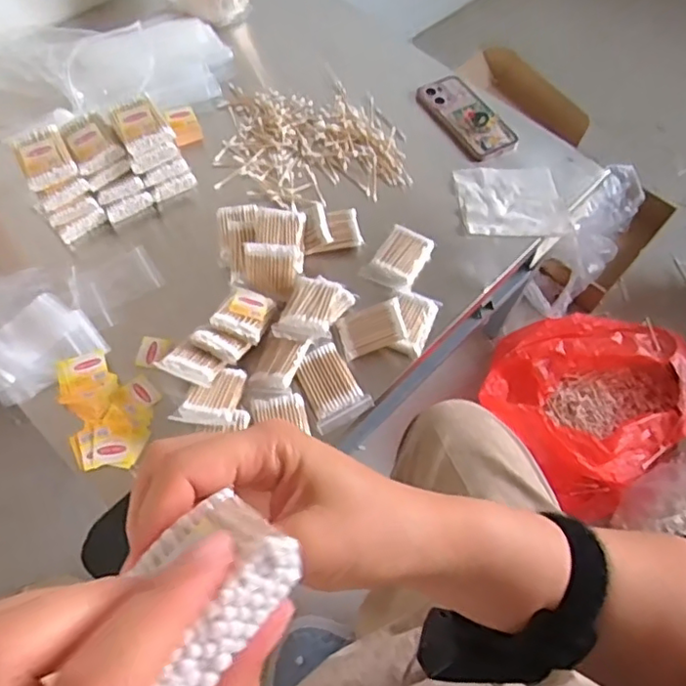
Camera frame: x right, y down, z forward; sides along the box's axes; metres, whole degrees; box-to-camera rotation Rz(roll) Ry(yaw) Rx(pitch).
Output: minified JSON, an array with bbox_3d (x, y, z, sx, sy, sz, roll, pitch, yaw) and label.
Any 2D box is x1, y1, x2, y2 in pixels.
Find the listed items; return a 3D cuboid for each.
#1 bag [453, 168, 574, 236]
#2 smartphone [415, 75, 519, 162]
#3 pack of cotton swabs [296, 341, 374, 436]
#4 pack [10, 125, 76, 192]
[{"bbox_3d":[0.232,-0.192,0.827,0.142,0.010,0.123,-5,61,-6],"label":"bag"},{"bbox_3d":[0.186,-0.336,0.900,0.092,0.013,0.160,-30,66,-19],"label":"smartphone"},{"bbox_3d":[-0.016,0.047,0.675,0.063,0.024,0.087,-28,66,-18],"label":"pack of cotton swabs"},{"bbox_3d":[-0.353,-0.222,0.717,0.056,0.021,0.082,-26,65,-17],"label":"pack"}]

